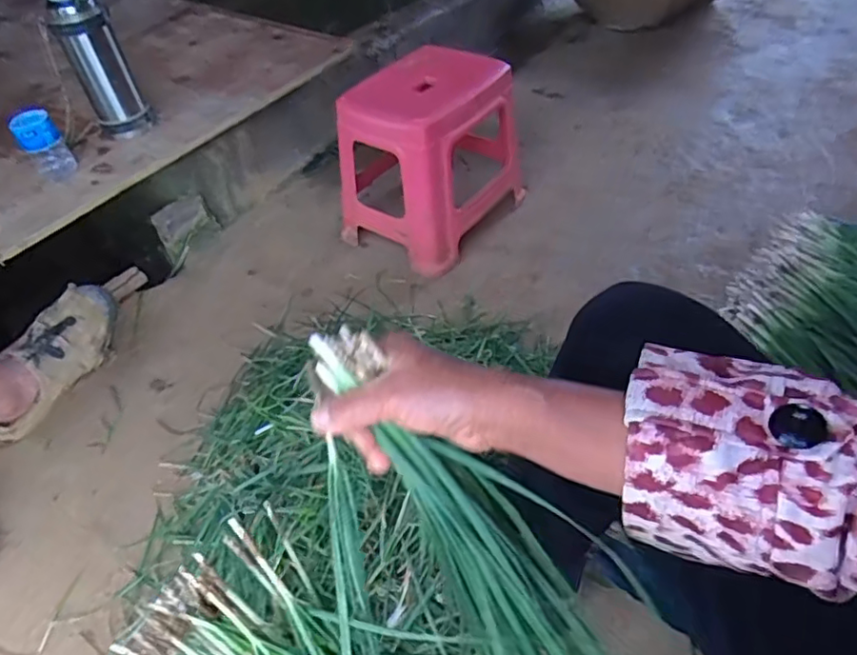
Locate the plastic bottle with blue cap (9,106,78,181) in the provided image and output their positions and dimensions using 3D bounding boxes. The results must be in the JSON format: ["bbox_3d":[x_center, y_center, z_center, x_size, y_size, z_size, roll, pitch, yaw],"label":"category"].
[{"bbox_3d":[-0.700,-0.333,1.097,0.073,0.109,0.062,-26,51,-18],"label":"plastic bottle with blue cap"}]

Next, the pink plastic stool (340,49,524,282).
[{"bbox_3d":[0.000,-0.356,1.250,0.272,0.324,0.340,24,54,24],"label":"pink plastic stool"}]

